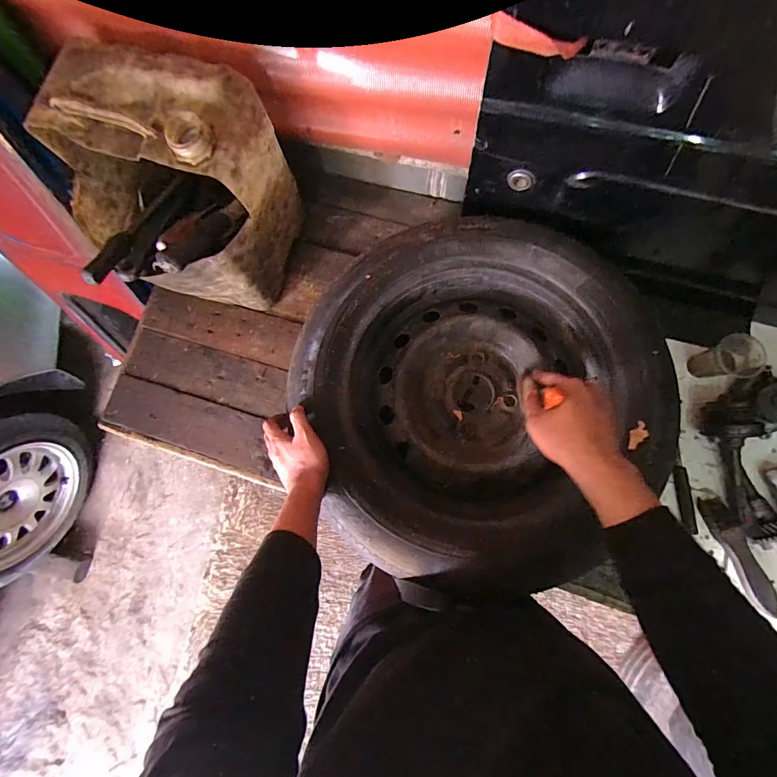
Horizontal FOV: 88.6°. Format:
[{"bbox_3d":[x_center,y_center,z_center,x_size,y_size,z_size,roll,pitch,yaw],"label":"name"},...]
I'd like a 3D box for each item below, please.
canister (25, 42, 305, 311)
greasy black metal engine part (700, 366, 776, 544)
[{"bbox_3d":[-0.345,-0.304,0.647,0.296,0.284,0.260,16,77,6],"label":"canister"},{"bbox_3d":[0.604,0.104,0.635,0.123,0.075,0.261,-6,76,1],"label":"greasy black metal engine part"}]

